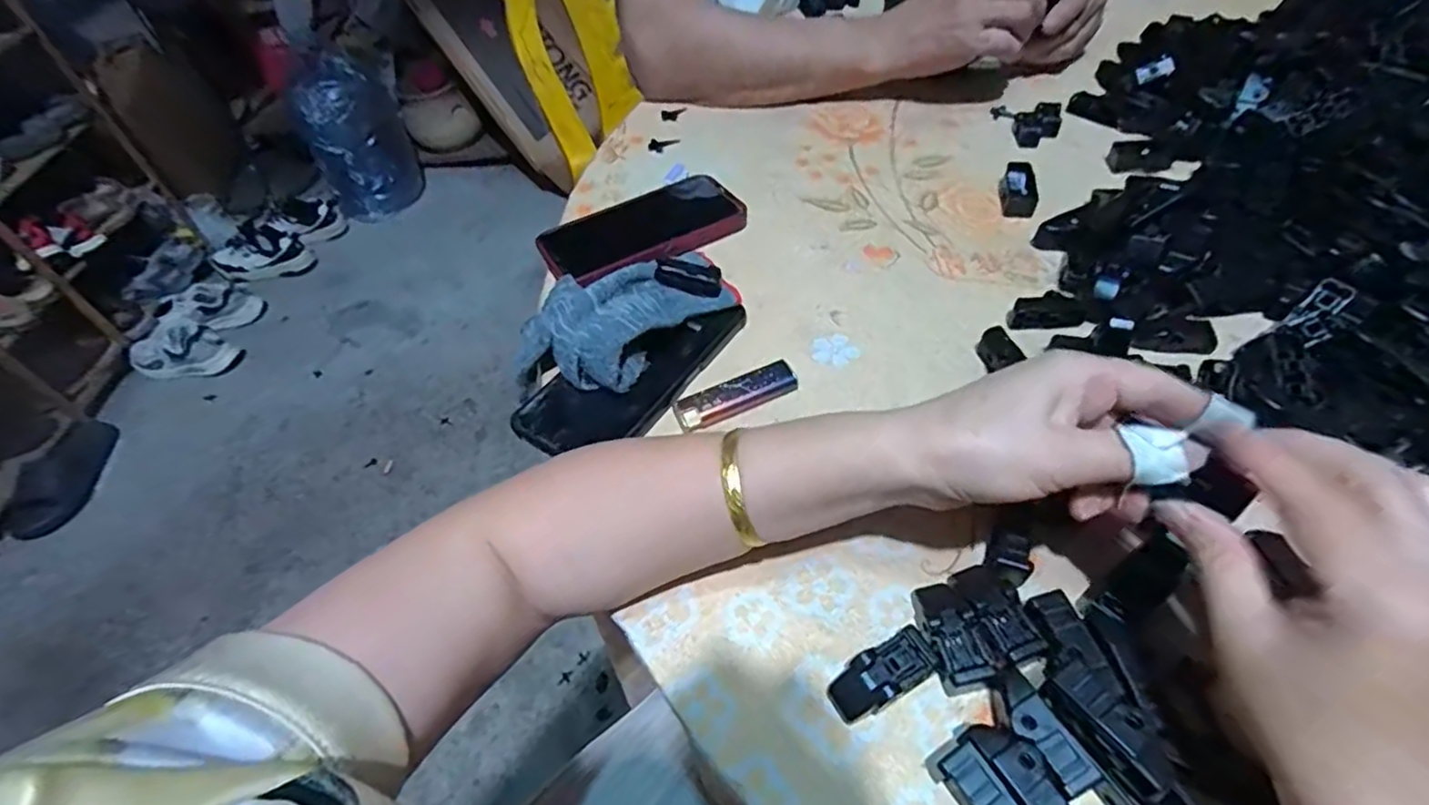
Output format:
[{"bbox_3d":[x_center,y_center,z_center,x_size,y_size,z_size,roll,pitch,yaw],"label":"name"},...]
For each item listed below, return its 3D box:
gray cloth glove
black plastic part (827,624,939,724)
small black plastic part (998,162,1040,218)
[{"bbox_3d":[-0.055,-0.057,0.419,0.072,0.046,0.131,35,62,29],"label":"gray cloth glove"},{"bbox_3d":[0.076,0.124,0.287,0.049,0.018,0.022,-28,53,-15],"label":"black plastic part"},{"bbox_3d":[0.242,-0.168,0.503,0.025,0.012,0.052,5,66,10],"label":"small black plastic part"}]

